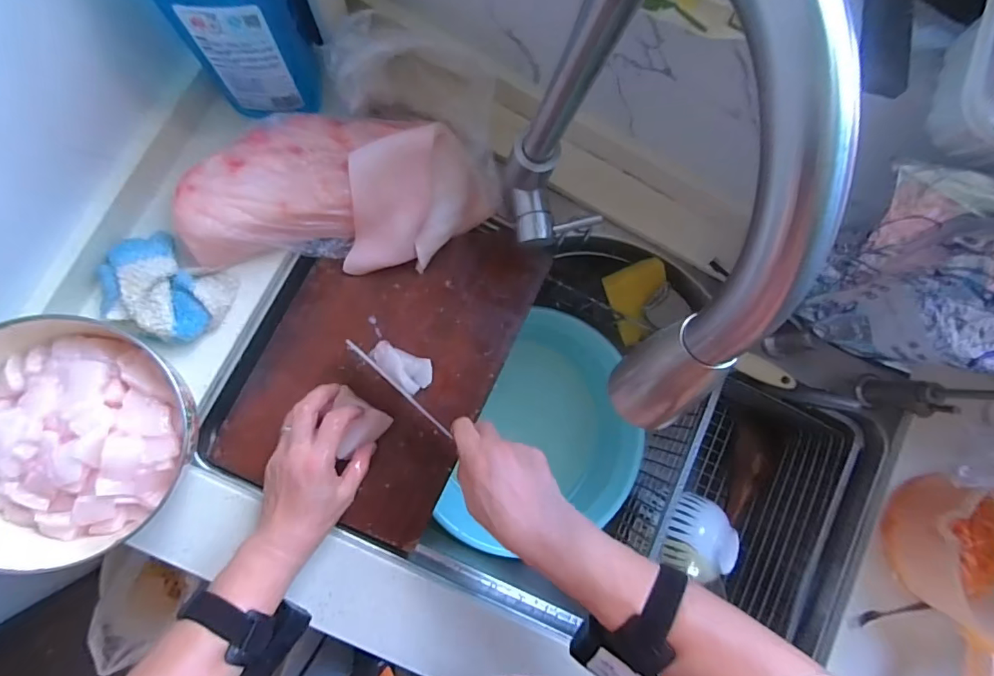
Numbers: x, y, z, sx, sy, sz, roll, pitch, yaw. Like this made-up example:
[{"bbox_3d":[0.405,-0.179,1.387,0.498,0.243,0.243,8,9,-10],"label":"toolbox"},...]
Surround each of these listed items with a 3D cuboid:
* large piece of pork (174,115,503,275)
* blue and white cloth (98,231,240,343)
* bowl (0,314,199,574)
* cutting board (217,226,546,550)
[{"bbox_3d":[-0.153,-0.148,0.480,0.297,0.092,0.141,0,86,-8],"label":"large piece of pork"},{"bbox_3d":[-0.328,-0.047,0.464,0.107,0.062,0.087,32,82,-4],"label":"blue and white cloth"},{"bbox_3d":[-0.377,0.097,0.405,0.186,0.068,0.204,1,86,-8],"label":"bowl"},{"bbox_3d":[-0.117,0.015,0.515,0.235,0.019,0.358,27,83,-5],"label":"cutting board"}]

